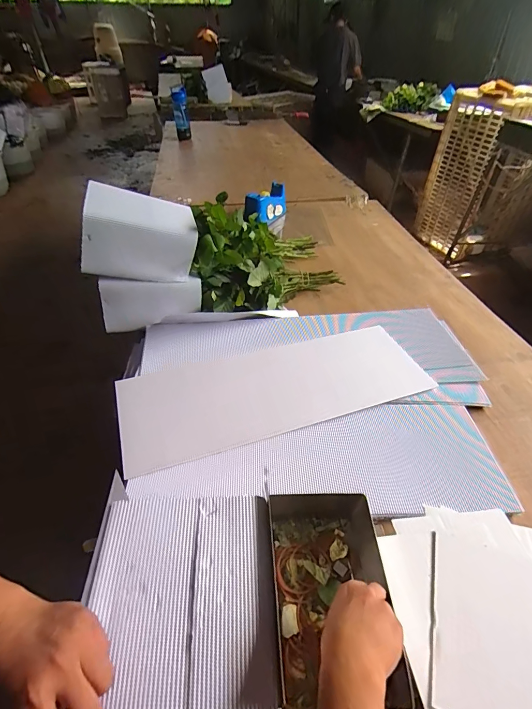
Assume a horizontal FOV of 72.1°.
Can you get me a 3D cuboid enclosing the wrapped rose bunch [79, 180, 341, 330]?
[{"bbox_3d":[-0.105,-0.218,0.907,0.609,0.257,0.241,-6,40,-26],"label":"wrapped rose bunch"}]

